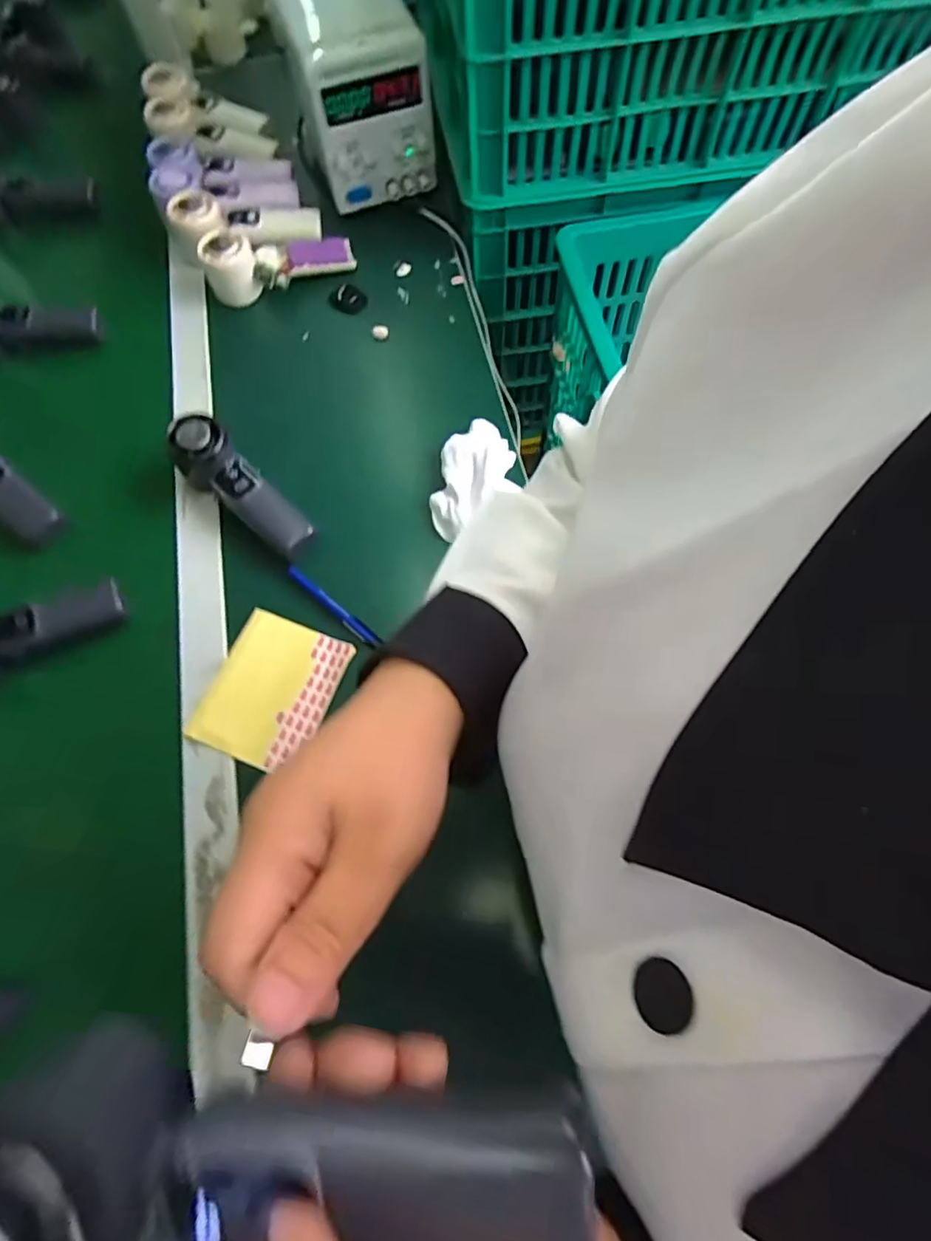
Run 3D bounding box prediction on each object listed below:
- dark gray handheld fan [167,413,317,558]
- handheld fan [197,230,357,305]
[{"bbox_3d":[-0.207,-0.120,0.543,0.161,0.037,0.049,43,75,3],"label":"dark gray handheld fan"},{"bbox_3d":[-0.209,-0.407,0.656,0.163,0.052,0.058,-14,68,-3],"label":"handheld fan"}]

